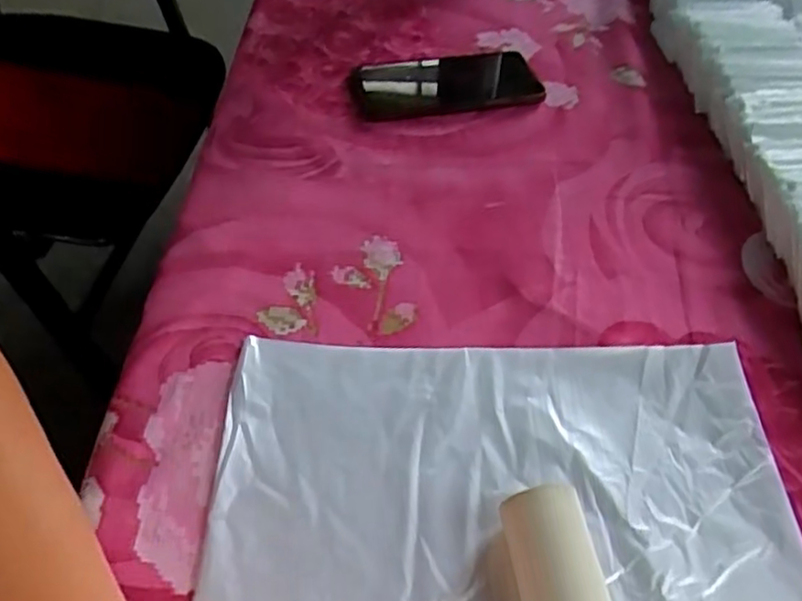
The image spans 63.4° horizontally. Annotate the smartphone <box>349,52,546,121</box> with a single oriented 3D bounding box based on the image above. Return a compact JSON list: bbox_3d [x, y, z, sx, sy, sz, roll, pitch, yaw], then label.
[{"bbox_3d":[0.041,-0.196,0.575,0.163,0.012,0.085,-11,52,-11],"label":"smartphone"}]

